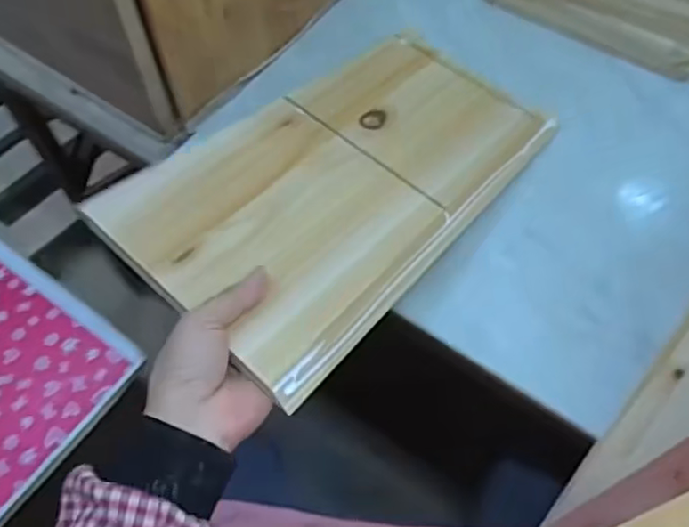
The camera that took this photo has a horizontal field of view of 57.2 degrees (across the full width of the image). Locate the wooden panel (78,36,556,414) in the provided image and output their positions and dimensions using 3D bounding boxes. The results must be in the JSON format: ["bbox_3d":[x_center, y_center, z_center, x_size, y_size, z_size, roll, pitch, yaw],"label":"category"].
[{"bbox_3d":[0.003,-0.073,0.517,0.207,0.018,0.346,39,61,18],"label":"wooden panel"}]

